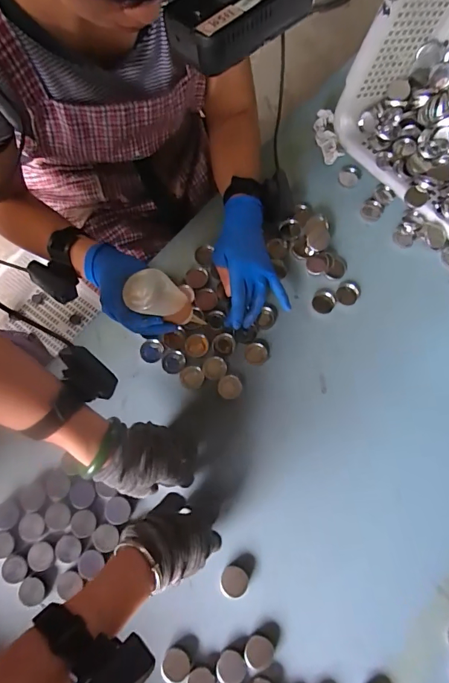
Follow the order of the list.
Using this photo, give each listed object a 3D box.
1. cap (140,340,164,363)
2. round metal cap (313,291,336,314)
[{"bbox_3d":[-0.106,0.014,0.594,0.033,0.005,0.033,0,74,2],"label":"cap"},{"bbox_3d":[0.148,-0.059,0.604,0.031,0.010,0.035,29,77,9],"label":"round metal cap"}]

